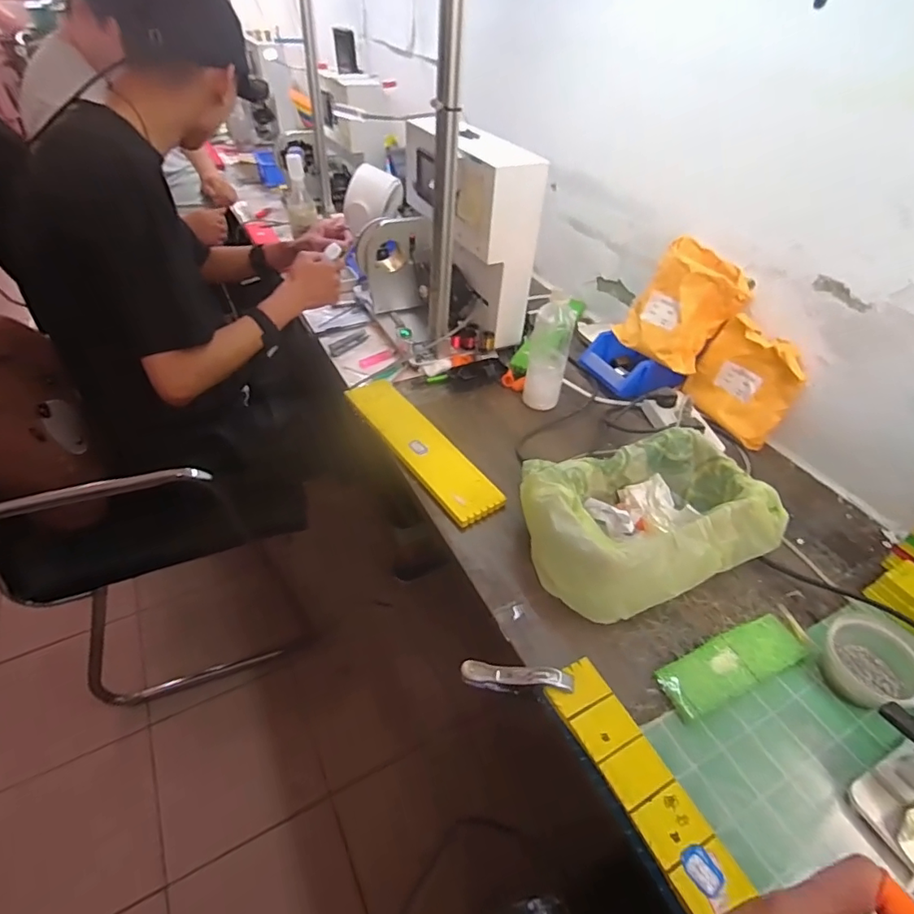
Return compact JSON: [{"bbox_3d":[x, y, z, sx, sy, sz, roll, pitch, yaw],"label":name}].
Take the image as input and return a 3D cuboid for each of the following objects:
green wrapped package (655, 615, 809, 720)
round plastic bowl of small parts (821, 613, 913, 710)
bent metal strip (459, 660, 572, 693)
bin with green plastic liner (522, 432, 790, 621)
[{"bbox_3d":[0.304,0.225,0.566,0.173,0.015,0.056,-16,46,-20],"label":"green wrapped package"},{"bbox_3d":[0.446,0.218,0.551,0.089,0.058,0.093,2,42,-2],"label":"round plastic bowl of small parts"},{"bbox_3d":[0.063,0.235,0.547,0.116,0.021,0.022,-3,40,15],"label":"bent metal strip"},{"bbox_3d":[0.248,0.080,0.657,0.302,0.111,0.176,-14,45,-19],"label":"bin with green plastic liner"}]

